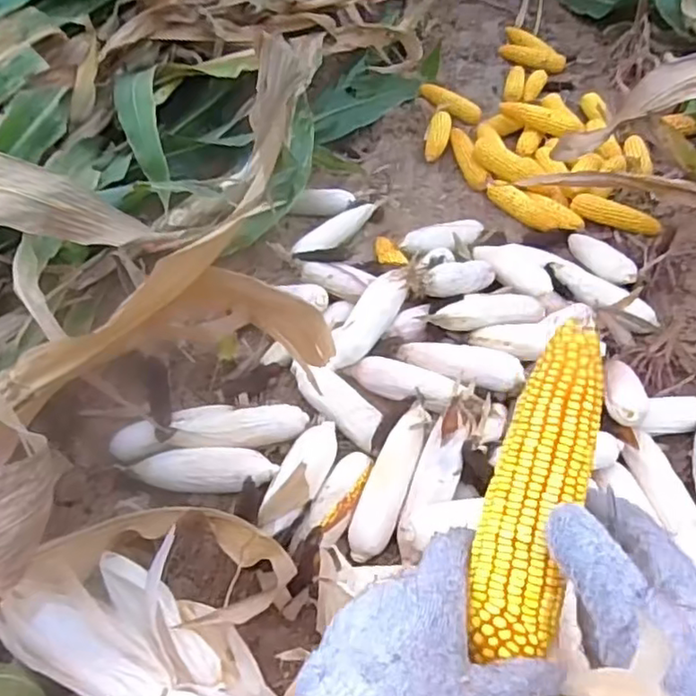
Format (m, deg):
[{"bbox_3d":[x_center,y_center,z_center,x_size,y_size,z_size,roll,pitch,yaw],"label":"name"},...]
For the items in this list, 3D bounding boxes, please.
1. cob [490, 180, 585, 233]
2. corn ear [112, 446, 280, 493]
[{"bbox_3d":[0.404,-0.304,1.397,0.225,0.043,0.070,29,52,23],"label":"cob"},{"bbox_3d":[-0.212,0.173,0.902,0.222,0.050,0.055,5,47,2],"label":"corn ear"}]

